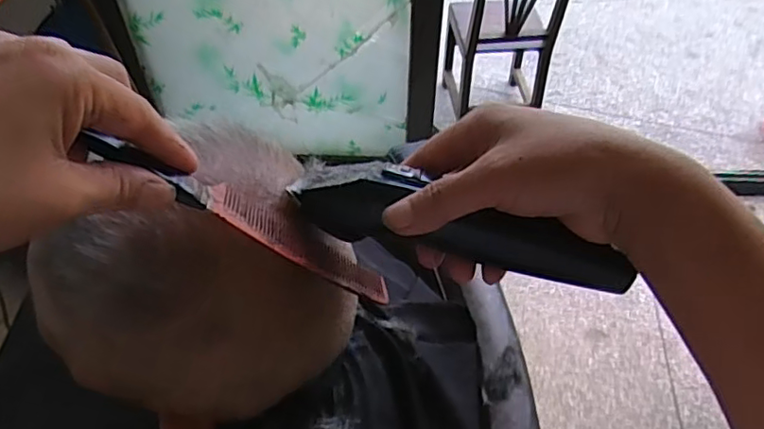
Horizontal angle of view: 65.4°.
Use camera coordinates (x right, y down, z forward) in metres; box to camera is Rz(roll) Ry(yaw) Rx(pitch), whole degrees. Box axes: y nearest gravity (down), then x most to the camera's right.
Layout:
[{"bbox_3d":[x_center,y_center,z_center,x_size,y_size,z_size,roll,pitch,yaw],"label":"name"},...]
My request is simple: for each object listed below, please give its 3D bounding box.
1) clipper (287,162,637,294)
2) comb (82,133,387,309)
[{"bbox_3d":[0.038,0.008,0.307,0.167,0.038,0.030,16,51,2],"label":"clipper"},{"bbox_3d":[-0.058,0.004,0.285,0.009,0.163,0.032,-34,42,30],"label":"comb"}]

